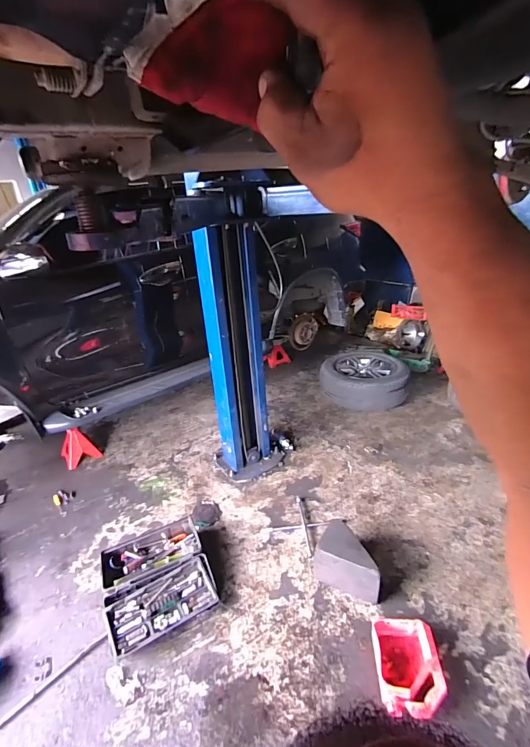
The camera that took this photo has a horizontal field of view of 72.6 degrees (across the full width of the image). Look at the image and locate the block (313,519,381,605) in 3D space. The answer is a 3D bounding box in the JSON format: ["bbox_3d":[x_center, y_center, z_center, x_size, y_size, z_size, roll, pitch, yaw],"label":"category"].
[{"bbox_3d":[0.354,0.801,1.539,0.285,0.260,0.136,9,28,27],"label":"block"}]

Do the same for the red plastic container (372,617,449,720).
[{"bbox_3d":[0.496,1.013,1.257,0.207,0.086,0.290,-1,25,8],"label":"red plastic container"}]

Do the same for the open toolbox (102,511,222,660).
[{"bbox_3d":[-0.485,0.917,1.639,0.440,0.113,0.527,-15,27,-20],"label":"open toolbox"}]

